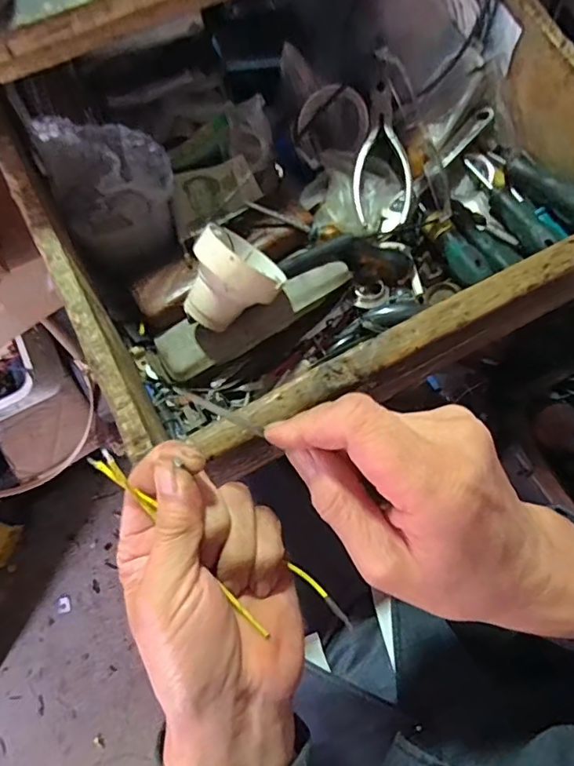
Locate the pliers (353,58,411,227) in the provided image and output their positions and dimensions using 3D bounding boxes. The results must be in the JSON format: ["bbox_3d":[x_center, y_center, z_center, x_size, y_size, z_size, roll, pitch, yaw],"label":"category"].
[{"bbox_3d":[0.078,-0.190,0.428,0.044,0.025,0.124,4,90,0],"label":"pliers"}]

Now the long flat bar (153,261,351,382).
[{"bbox_3d":[-0.022,-0.049,0.386,0.152,0.027,0.043,-24,74,-9],"label":"long flat bar"}]

